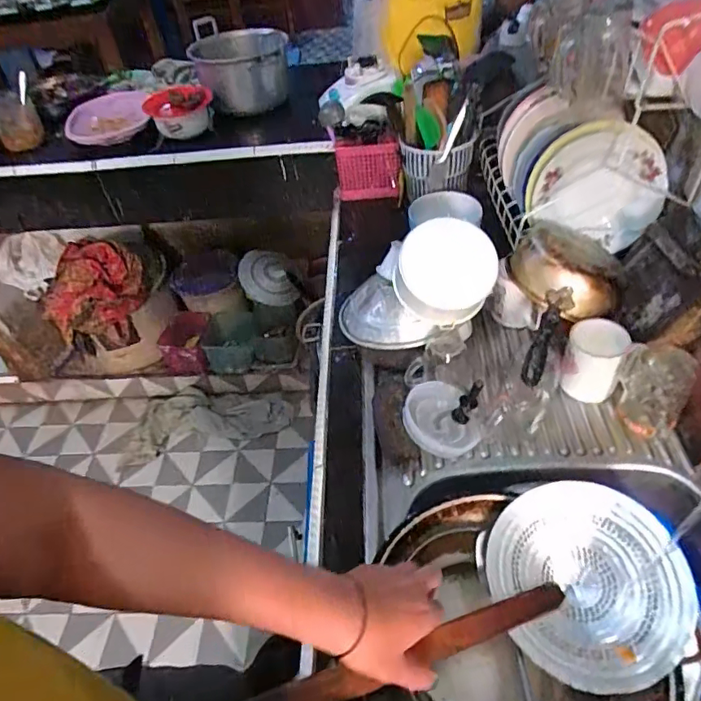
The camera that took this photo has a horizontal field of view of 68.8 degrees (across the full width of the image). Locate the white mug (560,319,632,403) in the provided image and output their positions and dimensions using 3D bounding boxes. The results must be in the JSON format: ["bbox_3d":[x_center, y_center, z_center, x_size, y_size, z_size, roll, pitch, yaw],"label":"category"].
[{"bbox_3d":[0.355,0.016,0.752,0.072,0.102,0.078,-3,46,3],"label":"white mug"}]

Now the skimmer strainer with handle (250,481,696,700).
[{"bbox_3d":[0.126,0.281,0.523,0.456,0.099,0.195,-11,45,-18],"label":"skimmer strainer with handle"}]

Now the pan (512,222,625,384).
[{"bbox_3d":[0.298,-0.076,0.749,0.165,0.086,0.284,18,51,22],"label":"pan"}]

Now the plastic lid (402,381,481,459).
[{"bbox_3d":[0.129,0.102,0.741,0.102,0.052,0.103,-3,46,3],"label":"plastic lid"}]

